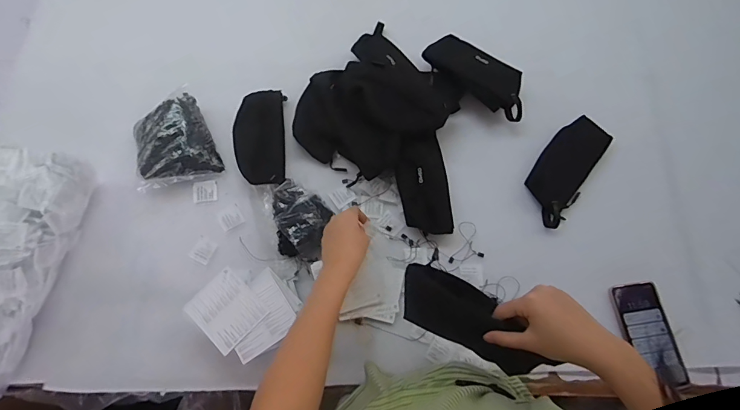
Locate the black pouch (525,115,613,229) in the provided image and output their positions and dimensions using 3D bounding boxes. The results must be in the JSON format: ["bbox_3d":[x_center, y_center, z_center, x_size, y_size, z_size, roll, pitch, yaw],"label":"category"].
[{"bbox_3d":[0.358,-0.070,0.761,0.094,0.047,0.221,34,75,10],"label":"black pouch"}]

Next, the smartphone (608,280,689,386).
[{"bbox_3d":[0.454,0.211,0.677,0.079,0.010,0.162,-10,72,-4],"label":"smartphone"}]

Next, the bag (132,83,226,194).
[{"bbox_3d":[-0.363,-0.121,0.756,0.135,0.054,0.177,-21,73,-7],"label":"bag"}]

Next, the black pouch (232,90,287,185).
[{"bbox_3d":[-0.205,-0.125,0.767,0.092,0.039,0.194,-4,72,-2],"label":"black pouch"}]

